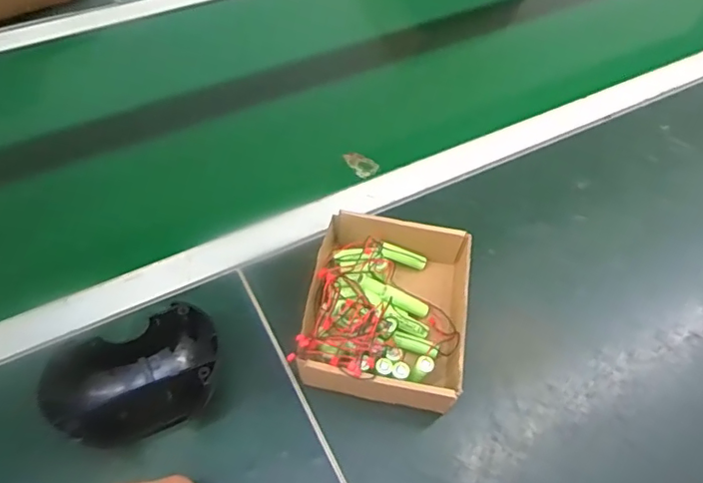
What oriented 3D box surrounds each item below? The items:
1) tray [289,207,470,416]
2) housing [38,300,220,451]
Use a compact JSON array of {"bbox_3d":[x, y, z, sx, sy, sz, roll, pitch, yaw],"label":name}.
[{"bbox_3d":[0.037,0.059,0.515,0.148,0.061,0.191,11,56,5],"label":"tray"},{"bbox_3d":[-0.173,0.117,0.462,0.132,0.079,0.089,-26,61,-19],"label":"housing"}]

